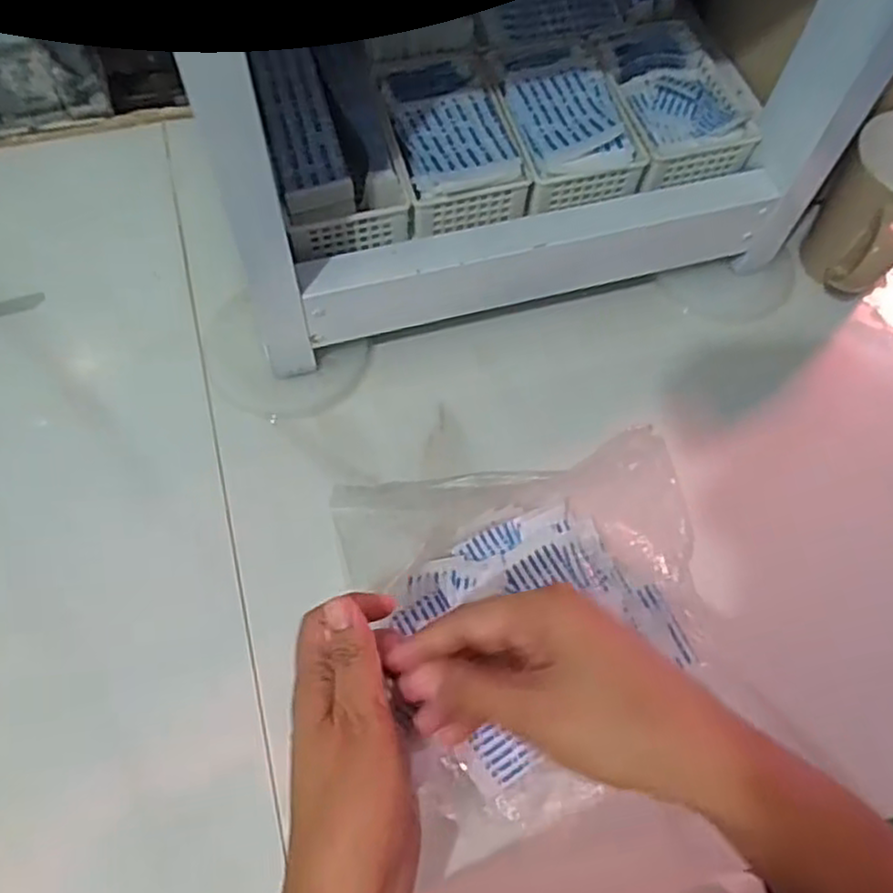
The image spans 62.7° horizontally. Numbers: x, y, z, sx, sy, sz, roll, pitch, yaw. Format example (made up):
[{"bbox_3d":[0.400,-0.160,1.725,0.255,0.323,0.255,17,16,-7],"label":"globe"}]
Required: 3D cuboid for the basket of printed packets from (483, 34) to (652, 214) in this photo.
[{"bbox_3d":[0.074,-0.215,0.478,0.074,0.037,0.120,-13,64,-8],"label":"basket of printed packets"}]

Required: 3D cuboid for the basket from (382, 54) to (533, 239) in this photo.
[{"bbox_3d":[0.002,-0.195,0.469,0.071,0.035,0.116,-13,64,-8],"label":"basket"}]

